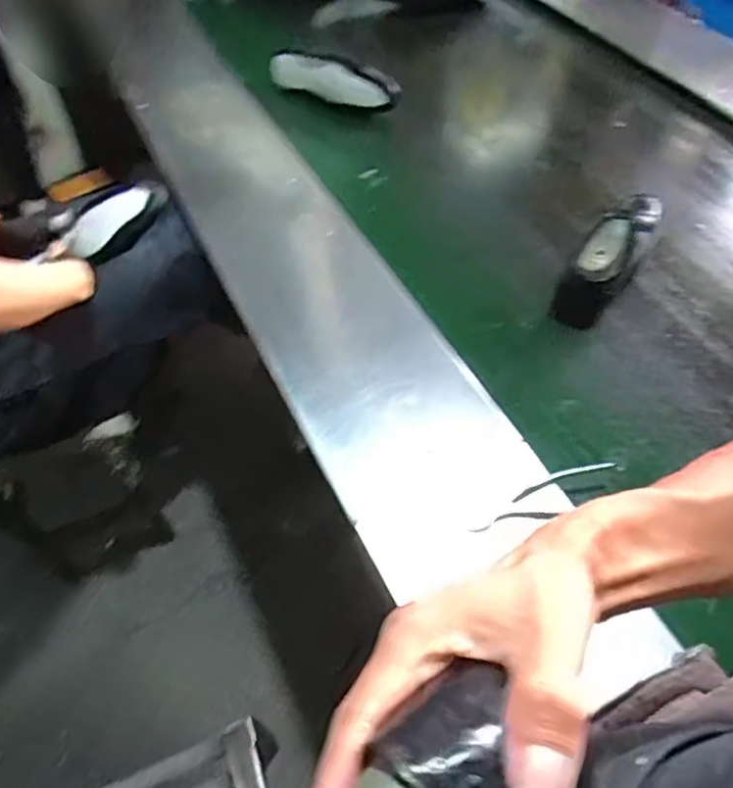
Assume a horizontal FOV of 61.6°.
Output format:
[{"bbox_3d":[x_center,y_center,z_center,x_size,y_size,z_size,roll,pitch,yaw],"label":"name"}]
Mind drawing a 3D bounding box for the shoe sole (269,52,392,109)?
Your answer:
[{"bbox_3d":[-0.071,-0.630,1.237,0.262,0.078,0.045,24,57,18],"label":"shoe sole"}]

